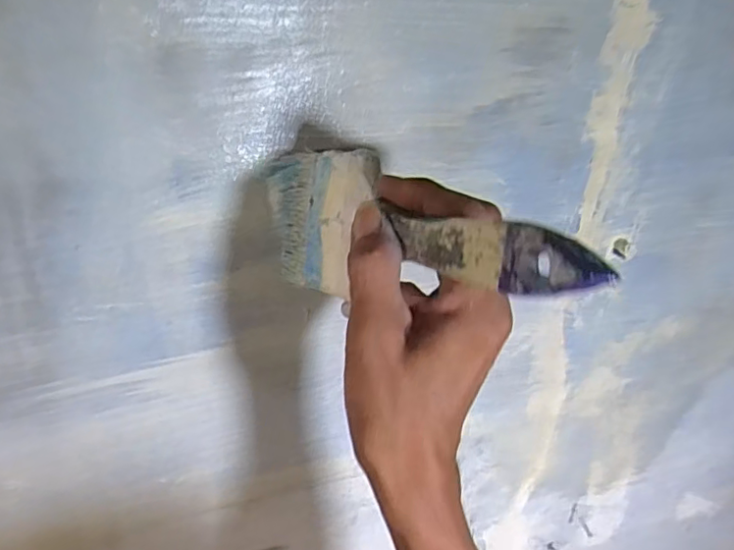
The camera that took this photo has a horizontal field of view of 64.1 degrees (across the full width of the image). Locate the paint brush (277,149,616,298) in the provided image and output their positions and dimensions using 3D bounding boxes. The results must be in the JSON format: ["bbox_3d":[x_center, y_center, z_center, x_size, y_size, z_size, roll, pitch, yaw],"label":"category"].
[{"bbox_3d":[0.013,-0.017,0.262,0.023,0.067,0.202,-20,23,-33],"label":"paint brush"}]

